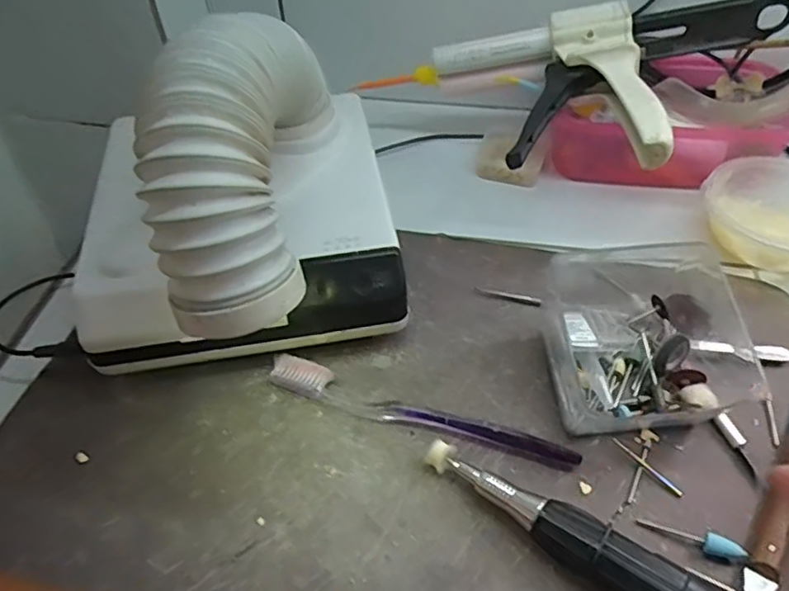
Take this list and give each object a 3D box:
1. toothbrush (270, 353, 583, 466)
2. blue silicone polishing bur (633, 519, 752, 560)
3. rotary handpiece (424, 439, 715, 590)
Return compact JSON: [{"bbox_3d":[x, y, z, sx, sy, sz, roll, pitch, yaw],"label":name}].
[{"bbox_3d":[0.012,0.069,0.355,0.185,0.011,0.019,16,51,15],"label":"toothbrush"},{"bbox_3d":[0.152,0.125,0.311,0.050,0.009,0.009,15,51,14],"label":"blue silicone polishing bur"},{"bbox_3d":[0.100,0.127,0.294,0.194,0.026,0.025,28,55,23],"label":"rotary handpiece"}]

